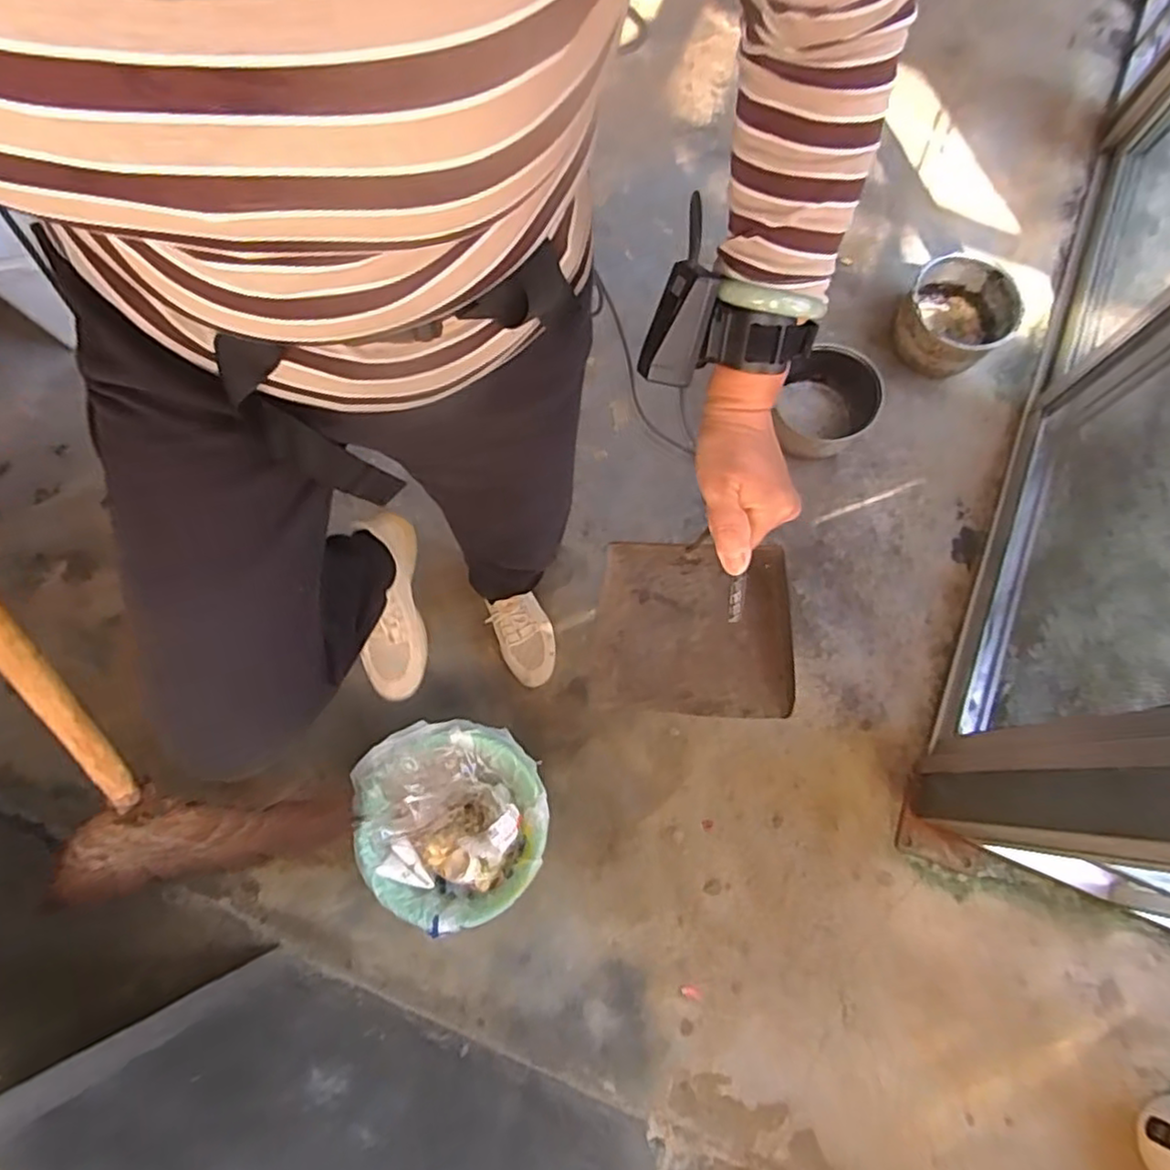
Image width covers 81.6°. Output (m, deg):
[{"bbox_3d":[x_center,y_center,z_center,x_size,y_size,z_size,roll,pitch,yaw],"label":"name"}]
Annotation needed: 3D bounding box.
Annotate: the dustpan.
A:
[{"bbox_3d":[0.158,0.058,0.961,0.271,0.082,0.229,4,74,1],"label":"dustpan"}]

